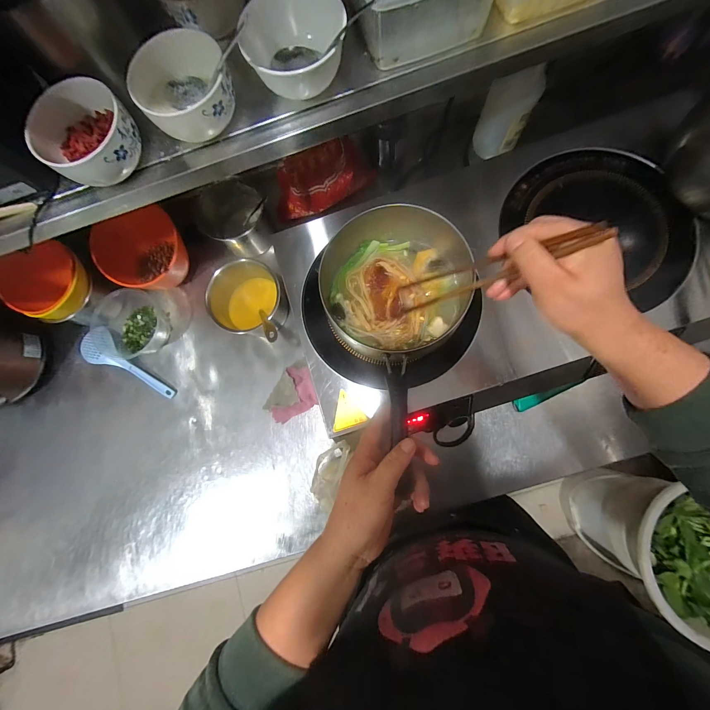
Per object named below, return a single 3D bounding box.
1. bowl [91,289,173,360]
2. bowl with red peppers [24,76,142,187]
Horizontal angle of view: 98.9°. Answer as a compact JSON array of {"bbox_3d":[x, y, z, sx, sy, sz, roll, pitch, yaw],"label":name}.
[{"bbox_3d":[-0.480,-0.068,0.640,0.156,0.059,0.137,13,82,7],"label":"bowl"},{"bbox_3d":[-0.307,-0.251,0.358,0.111,0.059,0.103,-1,81,5],"label":"bowl with red peppers"}]

